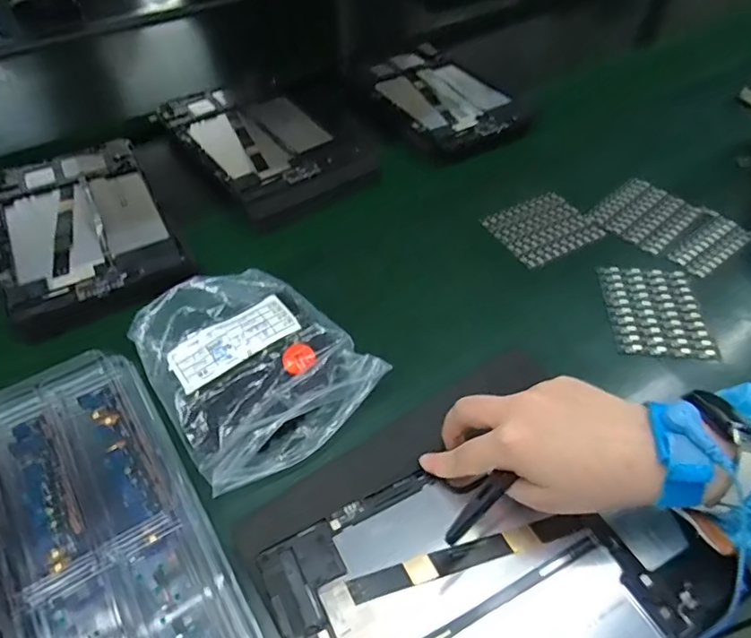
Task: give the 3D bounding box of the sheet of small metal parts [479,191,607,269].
[{"bbox_3d":[0.169,-0.094,0.537,0.098,0.005,0.077,-20,51,-18],"label":"sheet of small metal parts"}]

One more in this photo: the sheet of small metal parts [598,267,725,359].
[{"bbox_3d":[0.246,-0.009,0.471,0.077,0.009,0.100,2,47,2],"label":"sheet of small metal parts"}]

